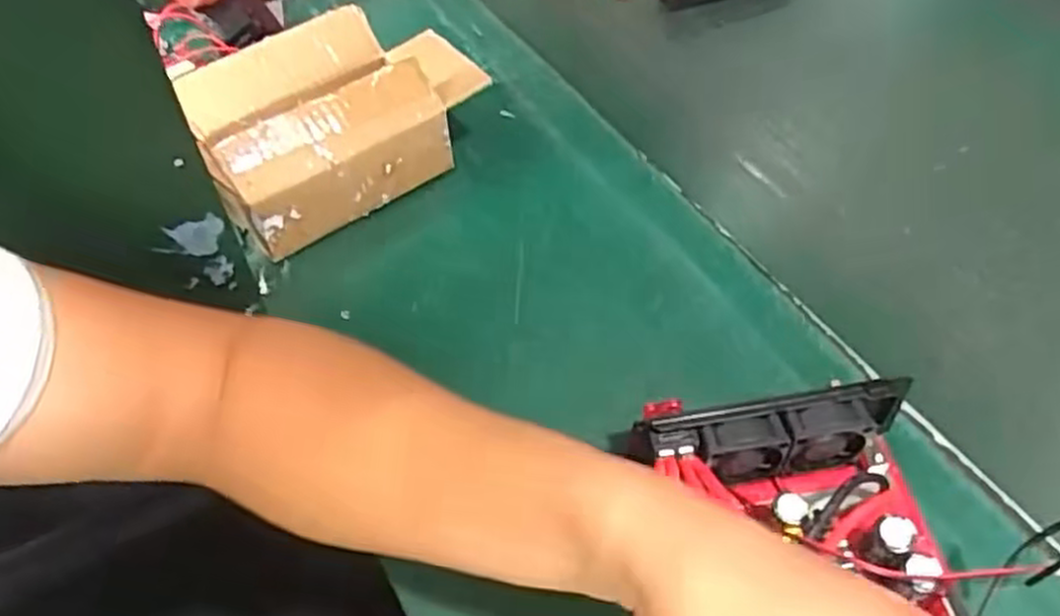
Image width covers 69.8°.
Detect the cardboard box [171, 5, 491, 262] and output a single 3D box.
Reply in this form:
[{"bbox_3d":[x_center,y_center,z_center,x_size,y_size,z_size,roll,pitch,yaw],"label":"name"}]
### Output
[{"bbox_3d":[-0.133,-0.129,0.525,0.183,0.081,0.118,-33,58,-23],"label":"cardboard box"}]

